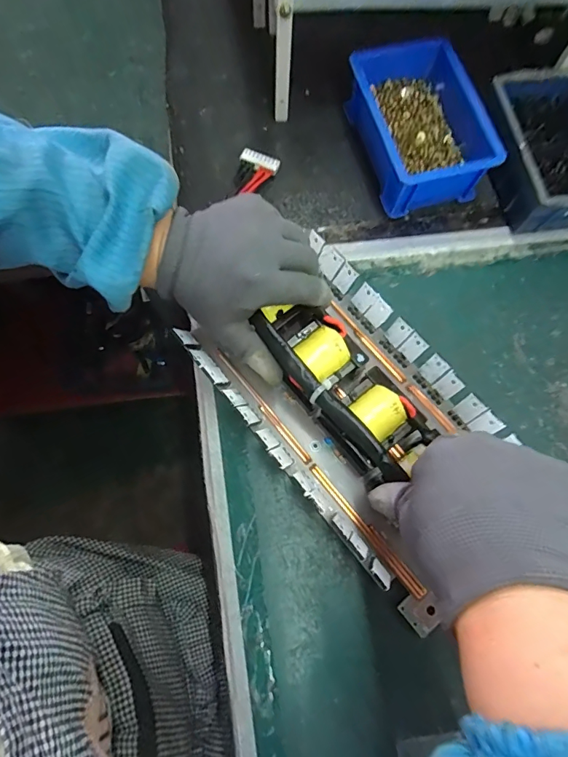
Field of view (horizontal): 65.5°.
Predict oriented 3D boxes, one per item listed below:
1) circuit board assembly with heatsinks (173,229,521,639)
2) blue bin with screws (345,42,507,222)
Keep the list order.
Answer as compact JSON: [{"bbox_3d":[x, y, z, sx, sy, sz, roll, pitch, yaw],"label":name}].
[{"bbox_3d":[0.061,0.026,0.327,0.145,0.056,0.258,-38,78,-13],"label":"circuit board assembly with heatsinks"},{"bbox_3d":[0.125,-0.234,0.413,0.106,0.056,0.150,-13,73,-6],"label":"blue bin with screws"}]

